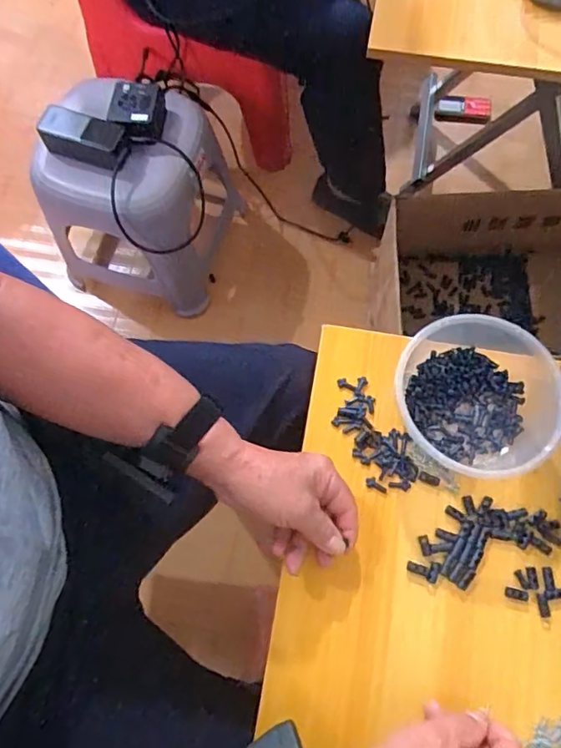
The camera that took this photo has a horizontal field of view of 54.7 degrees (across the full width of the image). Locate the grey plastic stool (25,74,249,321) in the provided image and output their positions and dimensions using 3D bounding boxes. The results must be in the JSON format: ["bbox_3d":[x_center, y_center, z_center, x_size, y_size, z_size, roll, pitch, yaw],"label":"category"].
[{"bbox_3d":[-0.256,-0.344,1.023,0.275,0.346,0.322,17,73,7],"label":"grey plastic stool"}]

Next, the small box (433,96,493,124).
[{"bbox_3d":[0.422,-0.611,1.258,0.127,0.054,0.033,16,71,29],"label":"small box"}]

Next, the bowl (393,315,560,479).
[{"bbox_3d":[0.181,0.018,0.490,0.155,0.062,0.143,-30,73,-8],"label":"bowl"}]

